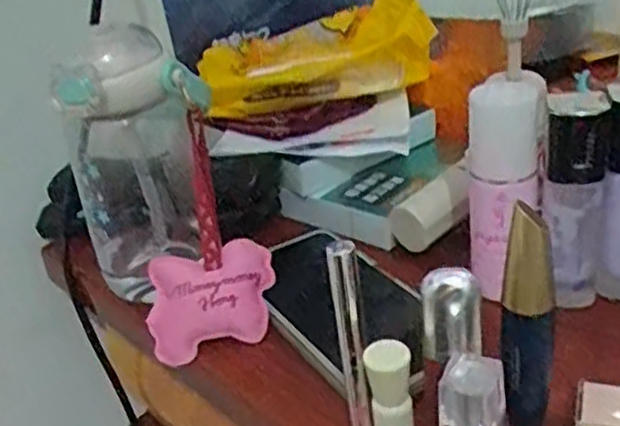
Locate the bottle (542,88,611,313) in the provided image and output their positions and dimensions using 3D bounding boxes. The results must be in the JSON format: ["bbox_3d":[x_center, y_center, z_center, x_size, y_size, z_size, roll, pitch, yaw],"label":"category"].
[{"bbox_3d":[0.148,-0.005,0.418,0.030,0.119,0.028,8,31,26],"label":"bottle"}]

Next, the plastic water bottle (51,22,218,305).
[{"bbox_3d":[-0.102,-0.027,0.471,0.082,0.178,0.079,-14,29,-13],"label":"plastic water bottle"}]

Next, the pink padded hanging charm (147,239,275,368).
[{"bbox_3d":[-0.058,0.051,0.447,0.076,0.015,0.062,-13,72,-4],"label":"pink padded hanging charm"}]

